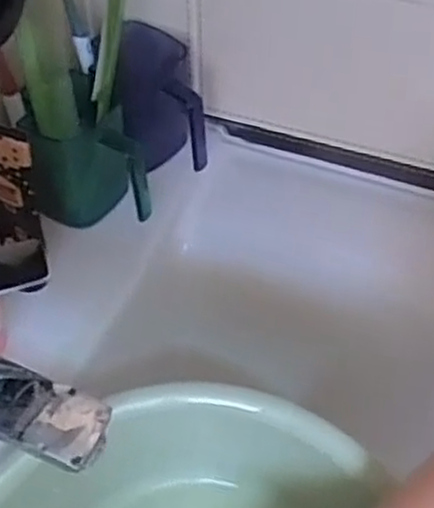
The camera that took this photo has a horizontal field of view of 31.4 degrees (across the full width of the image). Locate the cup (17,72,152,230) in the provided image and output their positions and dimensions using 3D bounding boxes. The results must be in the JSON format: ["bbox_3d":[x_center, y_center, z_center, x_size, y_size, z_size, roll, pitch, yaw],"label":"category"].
[{"bbox_3d":[-0.096,-0.079,0.597,0.094,0.091,0.073,5,50,6],"label":"cup"}]

